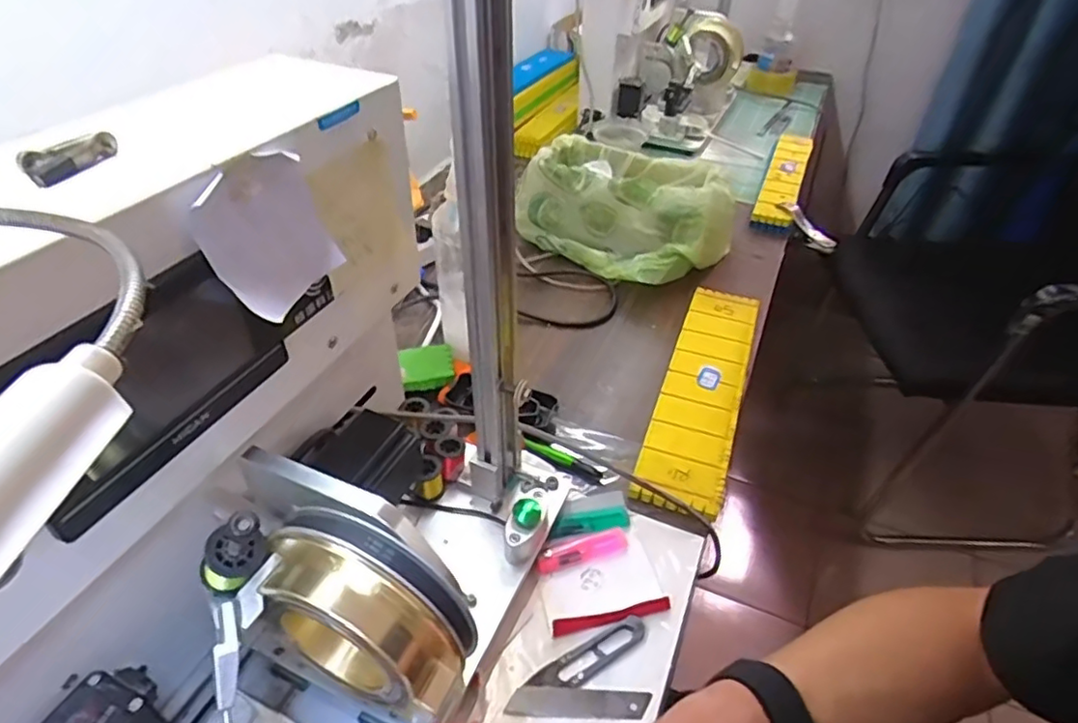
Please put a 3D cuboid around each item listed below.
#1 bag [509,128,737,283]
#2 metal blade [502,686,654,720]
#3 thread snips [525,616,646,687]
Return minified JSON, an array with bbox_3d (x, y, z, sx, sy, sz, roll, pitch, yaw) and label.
[{"bbox_3d":[0.114,-0.217,0.869,0.273,0.102,0.201,29,48,29],"label":"bag"},{"bbox_3d":[0.028,0.238,0.437,0.097,0.004,0.019,2,41,1],"label":"metal blade"},{"bbox_3d":[0.038,0.217,0.461,0.093,0.007,0.024,-20,45,-23],"label":"thread snips"}]

